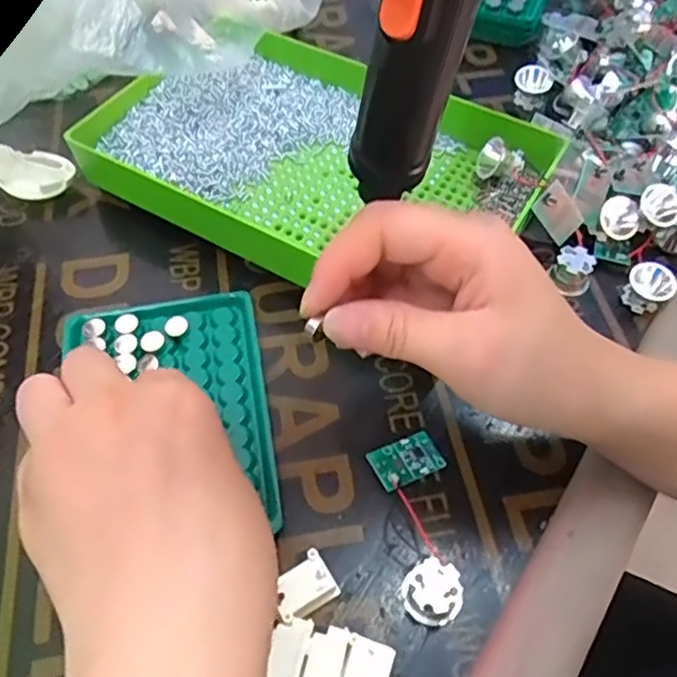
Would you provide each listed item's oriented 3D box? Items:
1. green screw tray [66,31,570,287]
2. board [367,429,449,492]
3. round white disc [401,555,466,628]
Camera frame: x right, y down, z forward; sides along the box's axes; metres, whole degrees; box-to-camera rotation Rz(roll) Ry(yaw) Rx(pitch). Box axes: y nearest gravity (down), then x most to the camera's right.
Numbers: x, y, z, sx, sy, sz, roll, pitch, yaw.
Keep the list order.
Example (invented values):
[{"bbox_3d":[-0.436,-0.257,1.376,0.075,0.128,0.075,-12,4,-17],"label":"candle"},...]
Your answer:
[{"bbox_3d":[-0.016,-0.104,0.372,0.236,0.041,0.157,29,61,18],"label":"green screw tray"},{"bbox_3d":[0.030,0.055,0.289,0.032,0.008,0.020,-24,59,-16],"label":"board"},{"bbox_3d":[0.037,0.099,0.252,0.023,0.017,0.023,0,56,0],"label":"round white disc"}]

